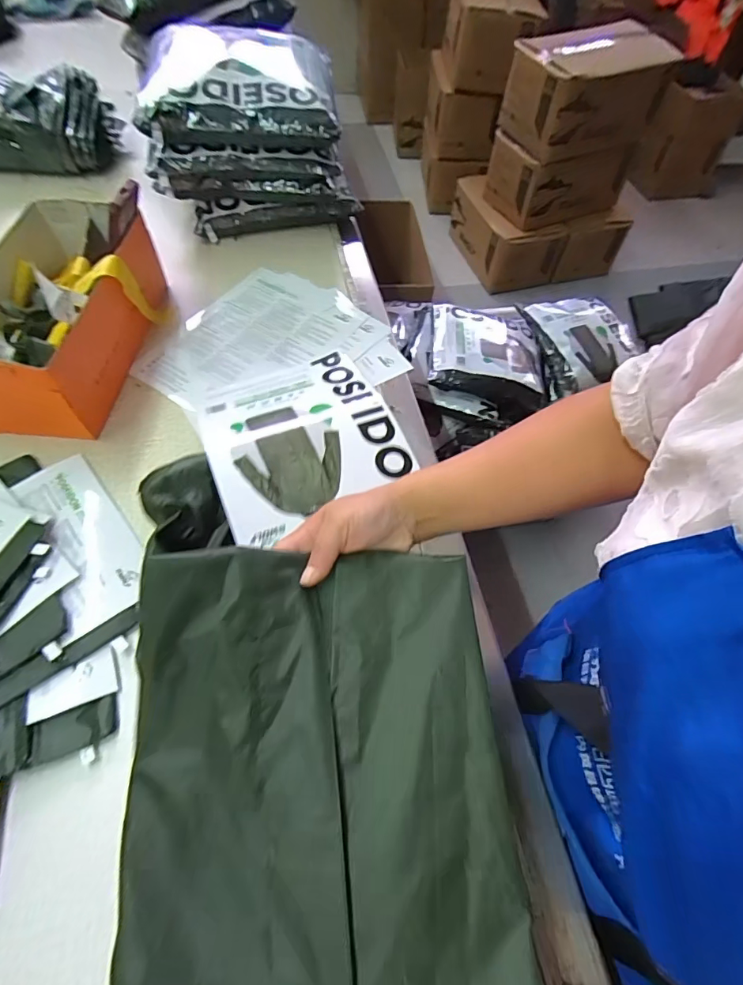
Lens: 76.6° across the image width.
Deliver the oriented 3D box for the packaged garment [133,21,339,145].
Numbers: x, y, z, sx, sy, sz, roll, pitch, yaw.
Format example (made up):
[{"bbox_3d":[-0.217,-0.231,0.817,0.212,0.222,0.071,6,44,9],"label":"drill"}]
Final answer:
[{"bbox_3d":[-0.199,-0.613,0.696,0.273,0.059,0.261,-11,60,-9],"label":"packaged garment"}]

